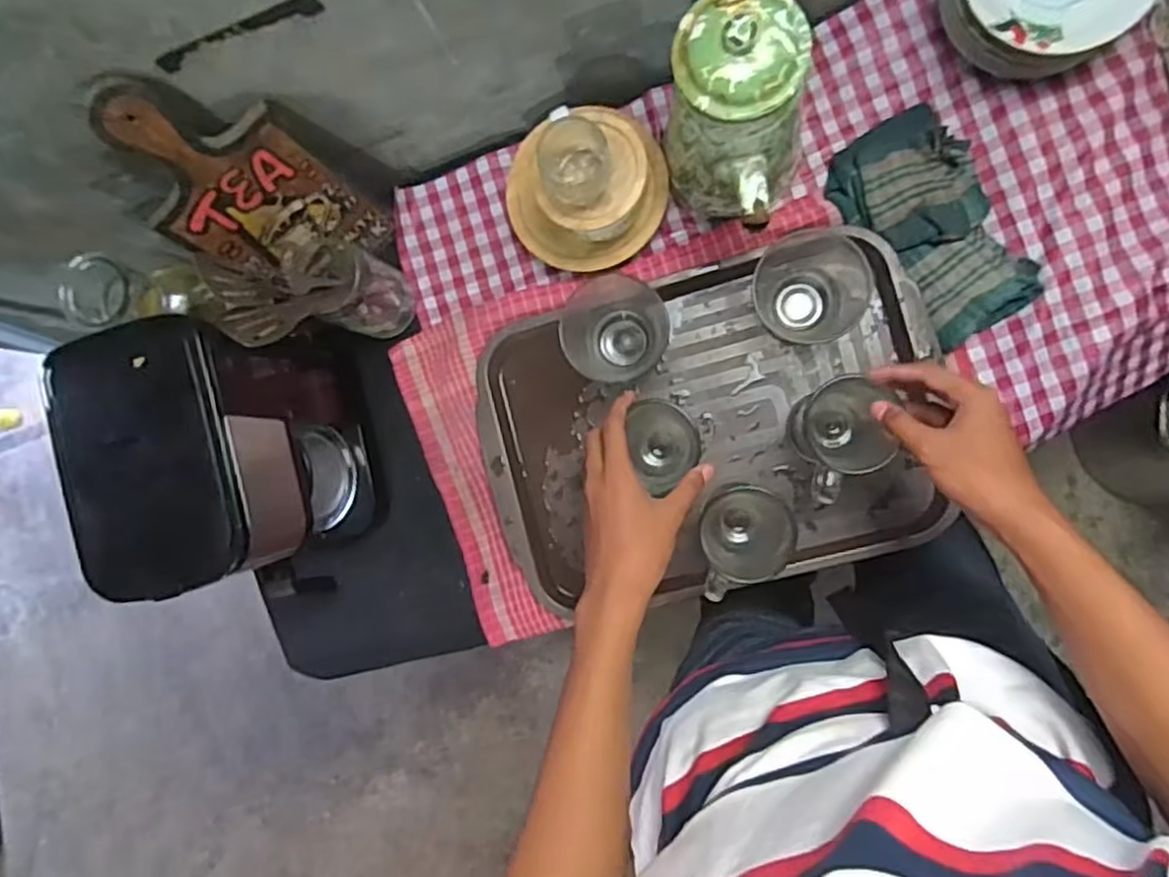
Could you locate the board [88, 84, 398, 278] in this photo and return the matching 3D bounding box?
[{"bbox_3d":[-0.285,-0.218,0.638,0.135,0.281,0.019,-48,65,16],"label":"board"}]

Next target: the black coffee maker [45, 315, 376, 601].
[{"bbox_3d":[-0.306,0.004,0.642,0.133,0.266,0.215,-16,87,9],"label":"black coffee maker"}]

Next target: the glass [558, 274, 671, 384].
[{"bbox_3d":[0.029,-0.097,0.661,0.079,0.114,0.089,35,95,8],"label":"glass"}]

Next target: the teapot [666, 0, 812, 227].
[{"bbox_3d":[0.122,-0.263,0.587,0.092,0.205,0.202,2,90,9],"label":"teapot"}]

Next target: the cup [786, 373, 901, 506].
[{"bbox_3d":[0.218,-0.002,0.608,0.076,0.128,0.090,-18,86,9],"label":"cup"}]

